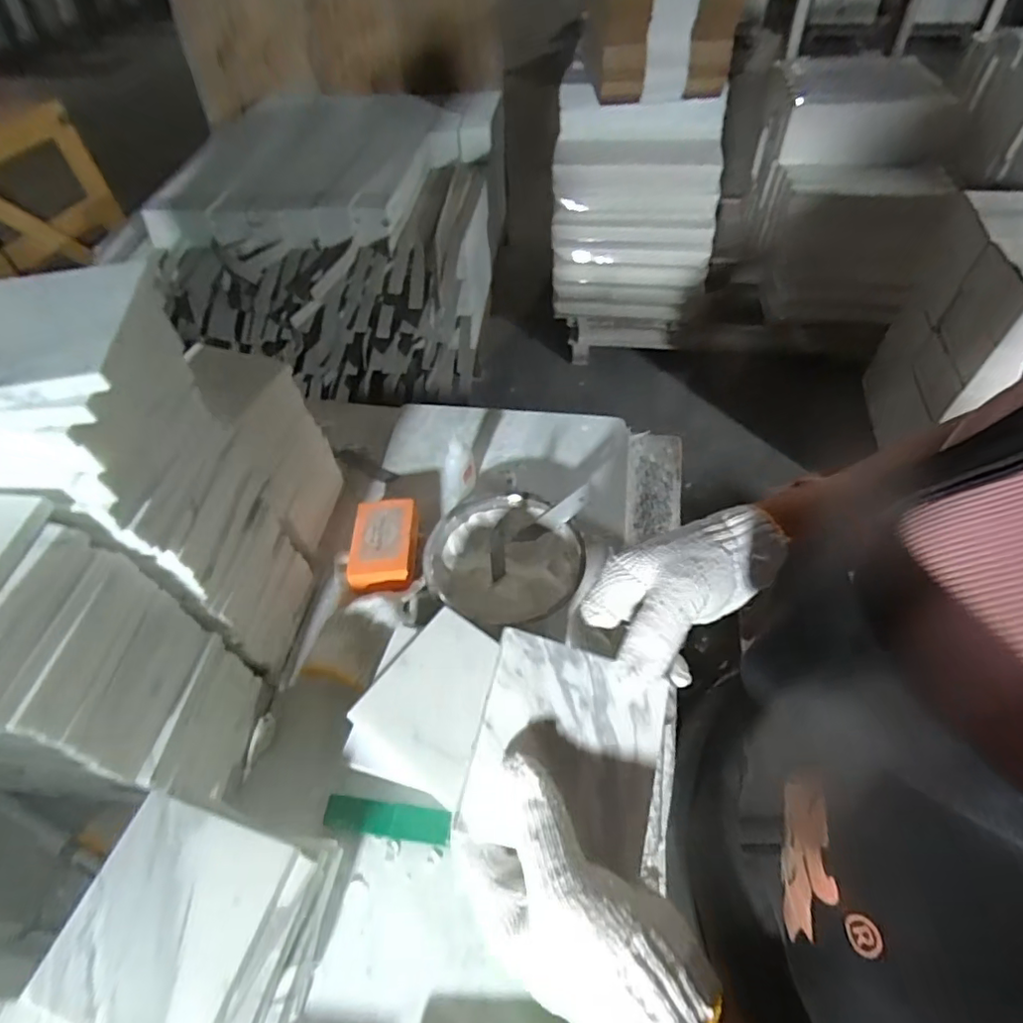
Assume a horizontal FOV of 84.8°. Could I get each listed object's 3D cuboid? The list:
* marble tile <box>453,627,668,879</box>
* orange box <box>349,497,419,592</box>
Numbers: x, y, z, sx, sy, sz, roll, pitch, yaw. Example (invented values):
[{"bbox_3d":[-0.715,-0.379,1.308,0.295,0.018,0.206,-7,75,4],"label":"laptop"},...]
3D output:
[{"bbox_3d":[0.032,0.122,0.292,0.099,0.005,0.096,20,70,-11],"label":"marble tile"},{"bbox_3d":[-0.125,0.030,0.554,0.060,0.025,0.096,-2,50,1],"label":"orange box"}]

